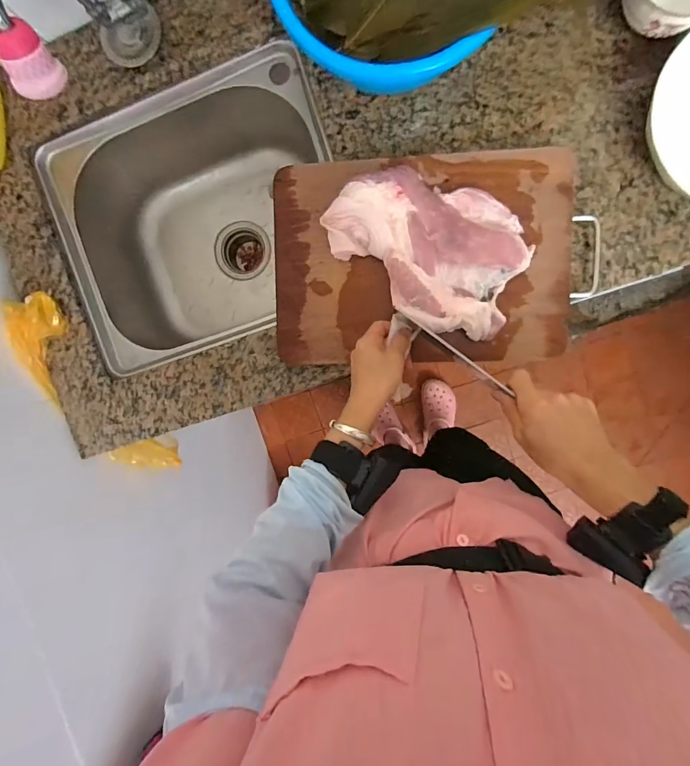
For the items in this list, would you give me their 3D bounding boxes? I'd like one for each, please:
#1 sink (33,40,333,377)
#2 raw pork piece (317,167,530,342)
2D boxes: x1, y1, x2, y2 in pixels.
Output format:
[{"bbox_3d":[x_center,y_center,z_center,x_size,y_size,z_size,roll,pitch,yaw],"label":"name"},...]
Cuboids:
[{"bbox_3d":[-0.205,-0.251,0.669,0.416,0.252,0.358,-18,93,8],"label":"sink"},{"bbox_3d":[0.097,-0.163,0.469,0.238,0.045,0.164,24,97,4],"label":"raw pork piece"}]

